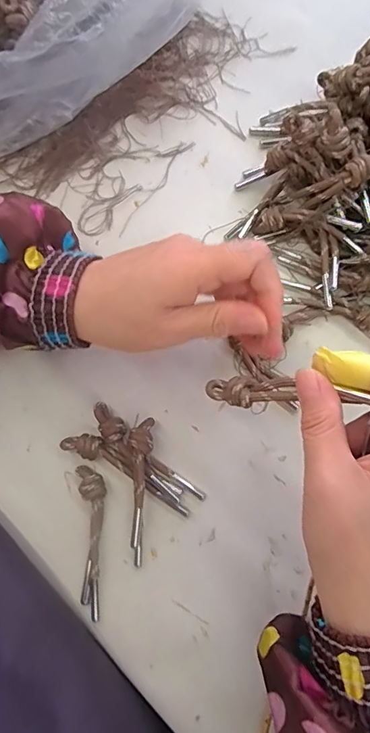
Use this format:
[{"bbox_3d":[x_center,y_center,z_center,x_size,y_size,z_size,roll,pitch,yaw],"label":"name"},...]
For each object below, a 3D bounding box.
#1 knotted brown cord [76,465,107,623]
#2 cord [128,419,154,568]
[{"bbox_3d":[-0.057,0.107,0.282,0.018,0.014,0.089,-6,74,0],"label":"knotted brown cord"},{"bbox_3d":[-0.027,0.078,0.286,0.013,0.019,0.088,-1,74,2],"label":"cord"}]

